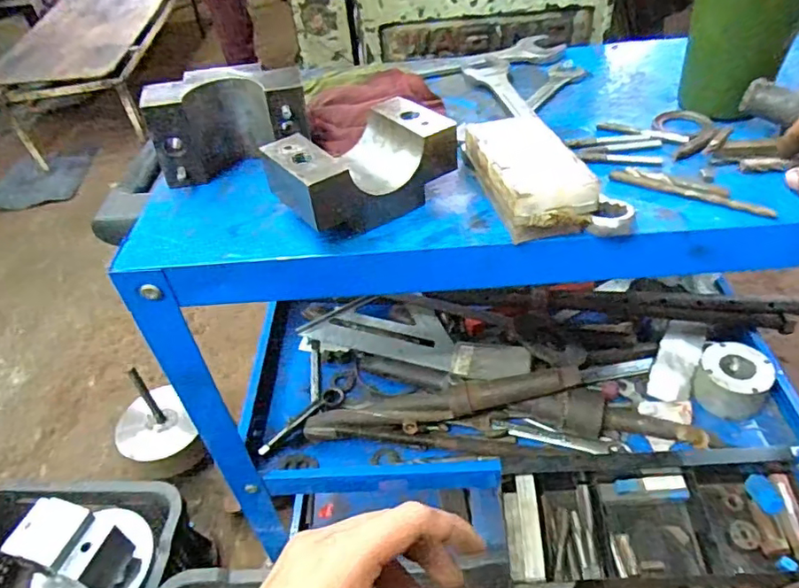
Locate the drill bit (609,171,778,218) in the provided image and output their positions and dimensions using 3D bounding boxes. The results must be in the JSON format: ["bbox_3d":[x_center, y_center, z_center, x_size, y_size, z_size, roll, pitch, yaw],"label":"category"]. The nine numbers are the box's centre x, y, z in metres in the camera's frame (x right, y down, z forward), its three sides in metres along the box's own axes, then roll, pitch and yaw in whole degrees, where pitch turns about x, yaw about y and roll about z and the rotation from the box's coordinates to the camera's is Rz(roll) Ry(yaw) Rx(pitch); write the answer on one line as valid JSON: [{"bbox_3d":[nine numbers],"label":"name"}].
[{"bbox_3d":[0.208,-0.073,0.405,0.112,0.008,0.012,26,52,29],"label":"drill bit"}]

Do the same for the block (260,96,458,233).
[{"bbox_3d":[-0.027,-0.093,0.421,0.128,0.052,0.079,-29,48,-22],"label":"block"}]

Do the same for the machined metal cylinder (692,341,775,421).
[{"bbox_3d":[0.391,0.101,0.660,0.074,0.056,0.070,28,54,31],"label":"machined metal cylinder"}]

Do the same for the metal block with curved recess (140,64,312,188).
[{"bbox_3d":[-0.140,-0.145,0.472,0.129,0.073,0.064,-14,44,-8],"label":"metal block with curved recess"}]

